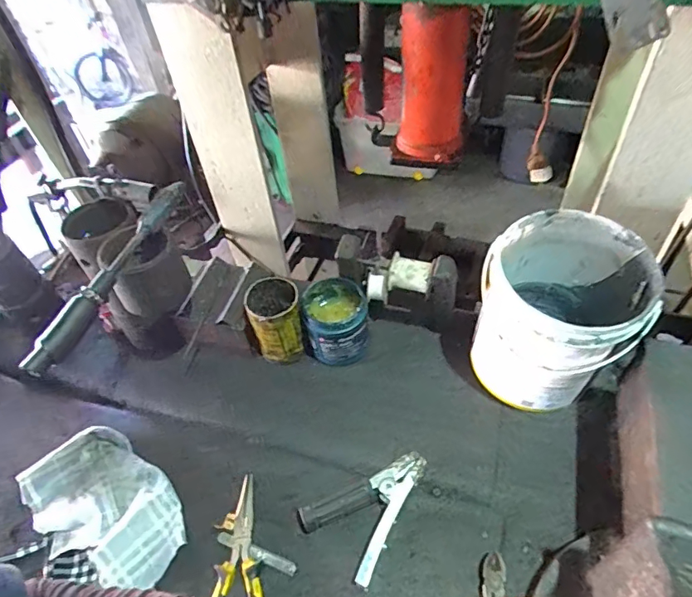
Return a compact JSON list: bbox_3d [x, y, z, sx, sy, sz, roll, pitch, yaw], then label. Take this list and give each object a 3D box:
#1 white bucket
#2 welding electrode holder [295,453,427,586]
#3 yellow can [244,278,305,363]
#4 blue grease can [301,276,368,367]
[{"bbox_3d":[0.256,0.028,0.596,0.169,0.213,0.174,-3,48,4],"label":"white bucket"},{"bbox_3d":[0.022,0.234,0.558,0.097,0.028,0.146,25,55,26],"label":"welding electrode holder"},{"bbox_3d":[-0.099,0.035,0.692,0.074,0.112,0.078,-10,48,-3],"label":"yellow can"},{"bbox_3d":[-0.016,0.037,0.689,0.088,0.102,0.090,-3,48,4],"label":"blue grease can"}]

